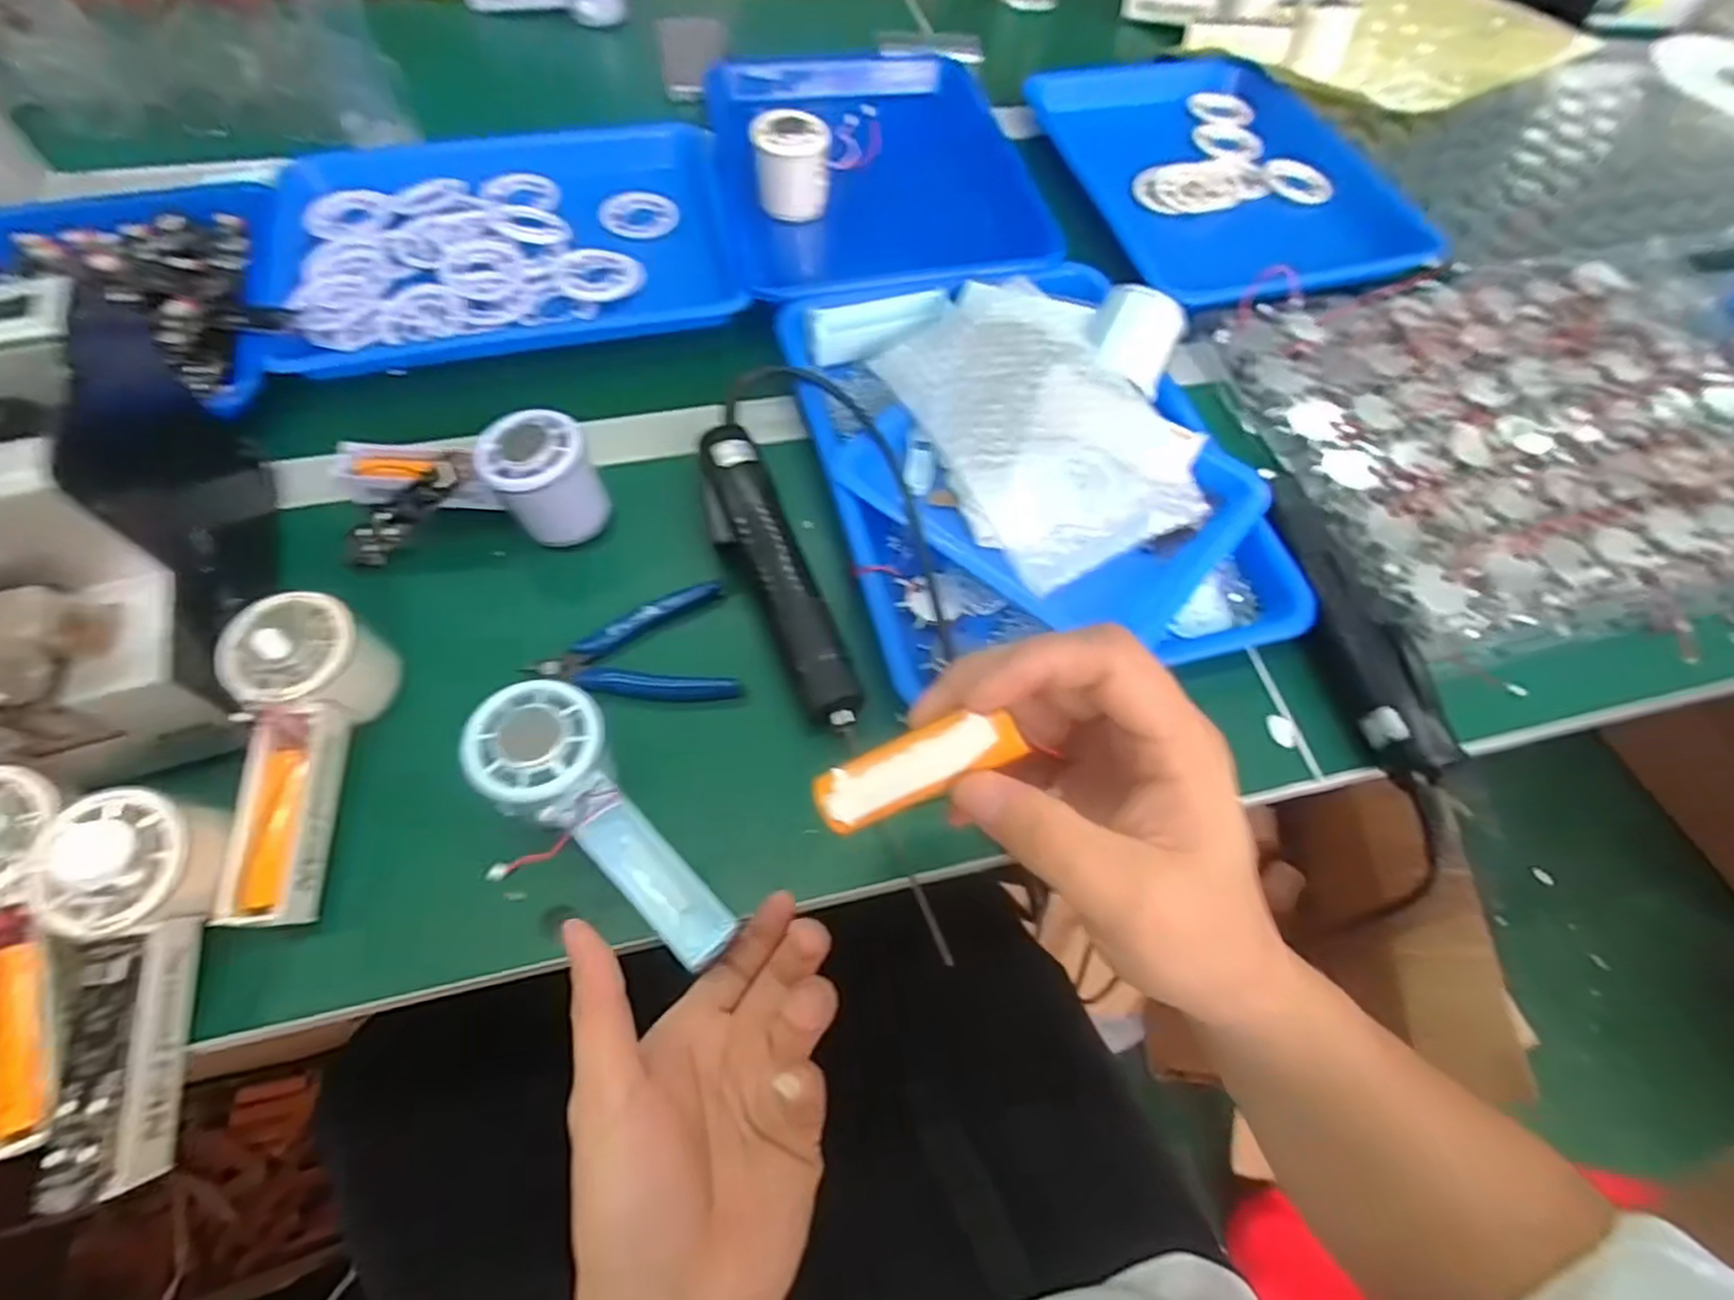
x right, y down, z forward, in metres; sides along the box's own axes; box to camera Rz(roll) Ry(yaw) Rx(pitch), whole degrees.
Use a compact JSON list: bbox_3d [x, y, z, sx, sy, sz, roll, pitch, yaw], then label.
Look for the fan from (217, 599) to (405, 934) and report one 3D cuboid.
[{"bbox_3d":[-0.276,0.051,0.366,0.051,0.061,0.151,-1,75,-3],"label":"fan"}]

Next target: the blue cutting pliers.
[{"bbox_3d":[-0.131,0.002,0.424,0.105,0.016,0.072,-13,63,-10],"label":"blue cutting pliers"}]

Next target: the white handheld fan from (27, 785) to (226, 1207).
[{"bbox_3d":[-0.306,0.137,0.312,0.052,0.041,0.151,-4,81,-5],"label":"white handheld fan"}]

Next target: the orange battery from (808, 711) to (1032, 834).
[{"bbox_3d":[0.016,0.040,0.248,0.068,0.013,0.019,-26,62,14],"label":"orange battery"}]

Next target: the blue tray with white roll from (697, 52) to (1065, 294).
[{"bbox_3d":[-0.010,-0.428,0.628,0.228,0.057,0.322,-10,62,-8],"label":"blue tray with white roll"}]

